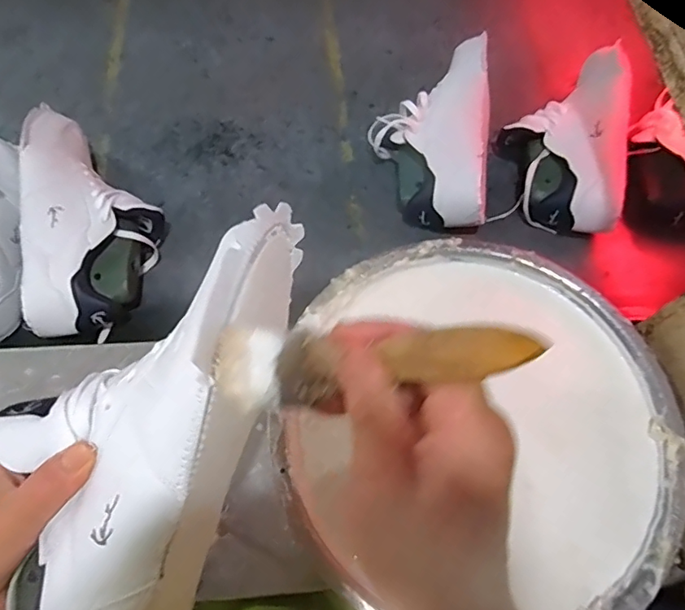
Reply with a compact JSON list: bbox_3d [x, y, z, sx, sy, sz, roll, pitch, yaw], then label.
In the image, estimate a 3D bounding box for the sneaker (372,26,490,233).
[{"bbox_3d":[0.110,-0.216,0.652,0.146,0.094,0.264,5,65,-1],"label":"sneaker"}]

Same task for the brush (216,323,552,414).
[{"bbox_3d":[0.004,0.023,0.212,0.147,0.019,0.032,-10,61,32],"label":"brush"}]

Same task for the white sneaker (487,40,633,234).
[{"bbox_3d":[0.283,-0.231,0.665,0.140,0.094,0.293,14,66,3],"label":"white sneaker"}]

